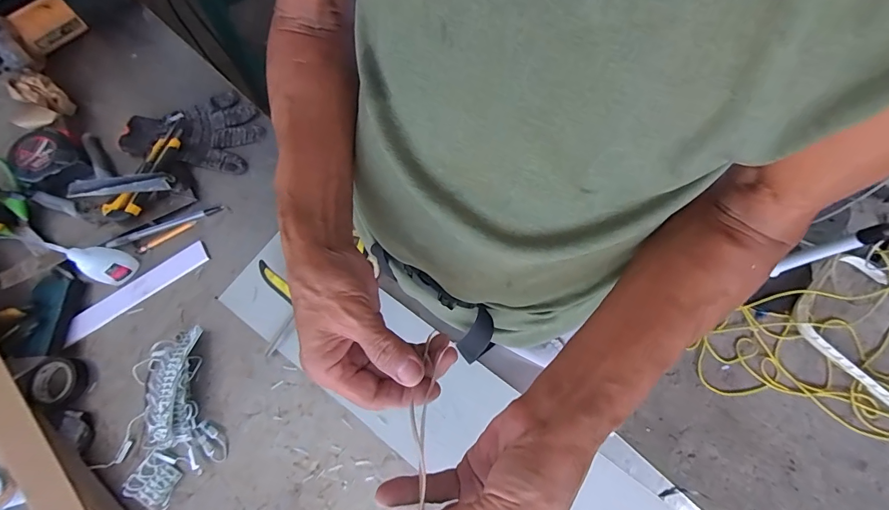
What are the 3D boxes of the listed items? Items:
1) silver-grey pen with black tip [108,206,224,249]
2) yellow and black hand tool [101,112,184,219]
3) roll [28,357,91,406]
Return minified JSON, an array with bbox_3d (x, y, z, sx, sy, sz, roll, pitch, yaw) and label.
[{"bbox_3d":[-0.384,-0.040,0.555,0.154,0.009,0.013,-21,73,-5],"label":"silver-grey pen with black tip"},{"bbox_3d":[-0.414,-0.129,0.570,0.042,0.020,0.178,17,74,7],"label":"yellow and black hand tool"},{"bbox_3d":[-0.470,0.155,0.494,0.058,0.020,0.054,0,73,1],"label":"roll"}]

